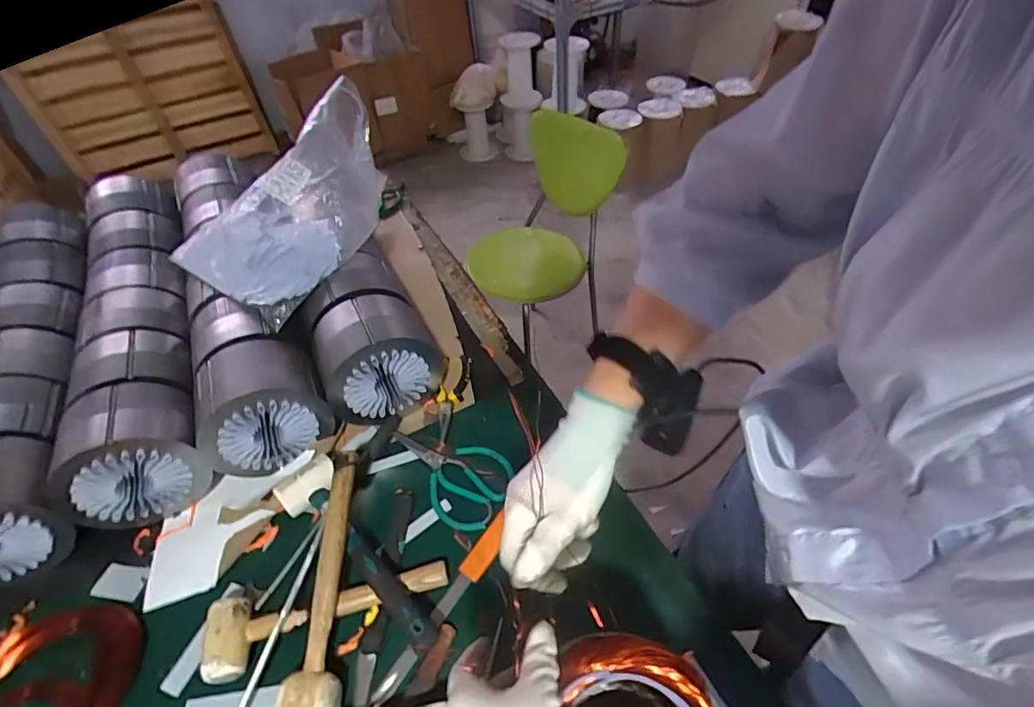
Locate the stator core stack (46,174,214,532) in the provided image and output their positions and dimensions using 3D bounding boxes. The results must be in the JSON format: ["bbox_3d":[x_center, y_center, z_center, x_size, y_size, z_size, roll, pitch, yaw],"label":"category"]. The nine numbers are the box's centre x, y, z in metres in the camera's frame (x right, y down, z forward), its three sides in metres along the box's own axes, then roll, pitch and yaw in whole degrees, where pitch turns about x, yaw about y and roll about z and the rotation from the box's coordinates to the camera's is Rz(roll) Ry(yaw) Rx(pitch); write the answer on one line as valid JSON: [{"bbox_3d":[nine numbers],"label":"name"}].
[{"bbox_3d":[-0.623,-0.061,0.814,0.159,0.149,0.700,-21,51,-15],"label":"stator core stack"}]

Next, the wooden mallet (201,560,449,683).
[{"bbox_3d":[-0.205,0.283,0.549,0.256,0.041,0.077,-14,49,-9],"label":"wooden mallet"}]

